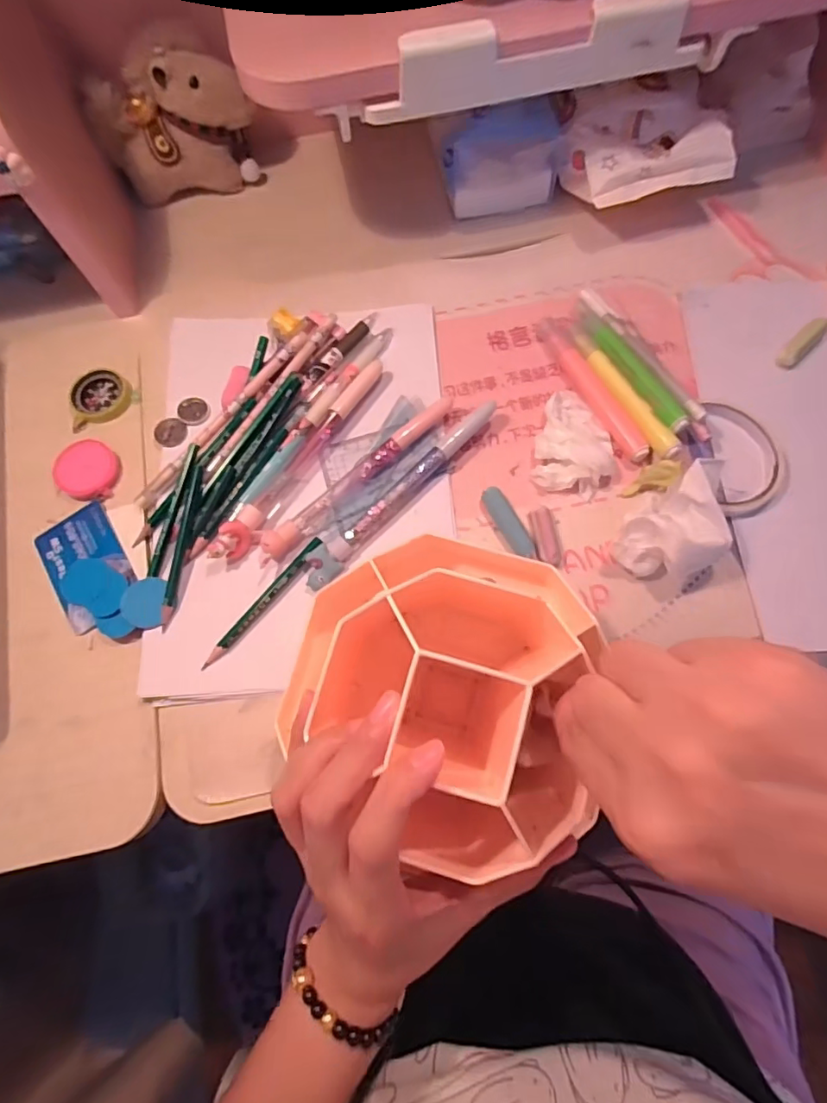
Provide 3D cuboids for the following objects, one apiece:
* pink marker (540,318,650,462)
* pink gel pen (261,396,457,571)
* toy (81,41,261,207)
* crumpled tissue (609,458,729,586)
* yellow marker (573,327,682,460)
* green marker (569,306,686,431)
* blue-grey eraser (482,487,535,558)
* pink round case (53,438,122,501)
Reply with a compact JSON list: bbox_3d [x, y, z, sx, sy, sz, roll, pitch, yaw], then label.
[{"bbox_3d":[0.132,-0.123,0.400,0.017,0.015,0.135,-24,72,-5],"label":"pink marker"},{"bbox_3d":[-0.042,-0.055,0.381,0.173,0.017,0.020,-41,75,-11],"label":"pink gel pen"},{"bbox_3d":[-0.200,-0.356,0.451,0.127,0.100,0.045,-12,72,-2],"label":"toy"},{"bbox_3d":[0.169,-0.011,0.344,0.069,0.046,0.057,-40,75,-10],"label":"crumpled tissue"},{"bbox_3d":[0.152,-0.119,0.393,0.017,0.020,0.129,-23,72,-5],"label":"yellow marker"},{"bbox_3d":[0.158,-0.140,0.398,0.017,0.022,0.131,-24,73,-6],"label":"green marker"},{"bbox_3d":[0.067,-0.020,0.371,0.018,0.011,0.055,-24,73,-6],"label":"blue-grey eraser"},{"bbox_3d":[-0.243,-0.061,0.398,0.042,0.009,0.046,16,70,-13],"label":"pink round case"}]

